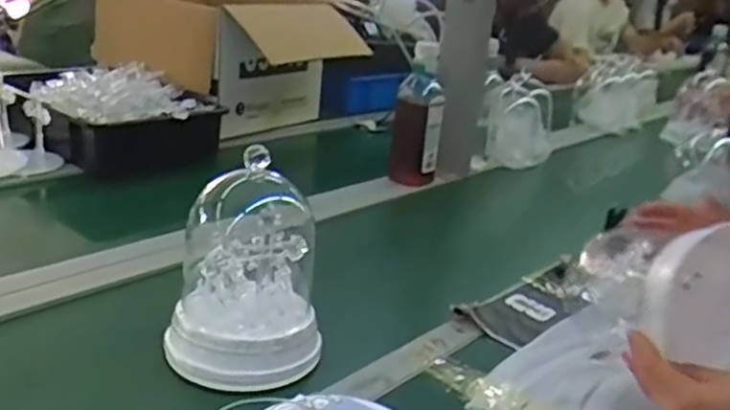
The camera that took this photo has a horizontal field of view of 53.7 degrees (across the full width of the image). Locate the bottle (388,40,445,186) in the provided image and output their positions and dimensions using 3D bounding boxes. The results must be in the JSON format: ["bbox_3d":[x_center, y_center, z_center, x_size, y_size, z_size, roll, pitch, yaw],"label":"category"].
[{"bbox_3d":[0.091,-0.147,1.218,0.080,0.225,0.080,7,20,1],"label":"bottle"}]

